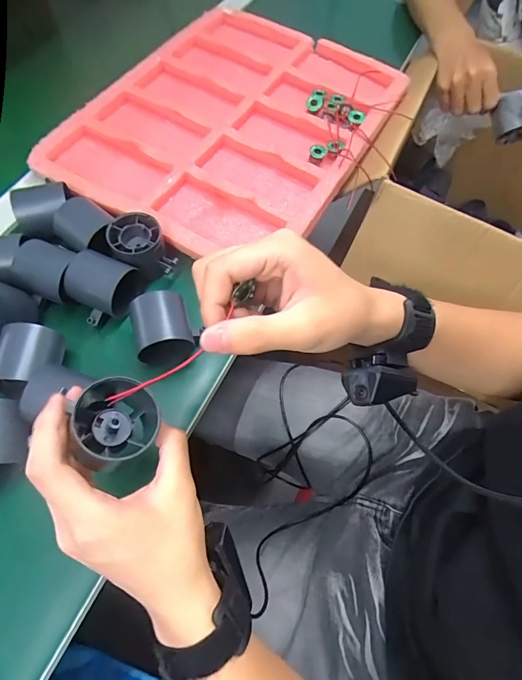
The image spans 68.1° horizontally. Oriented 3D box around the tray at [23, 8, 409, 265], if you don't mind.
[{"bbox_3d":[-0.033,-0.299,0.523,0.347,0.037,0.435,27,67,10],"label":"tray"}]

